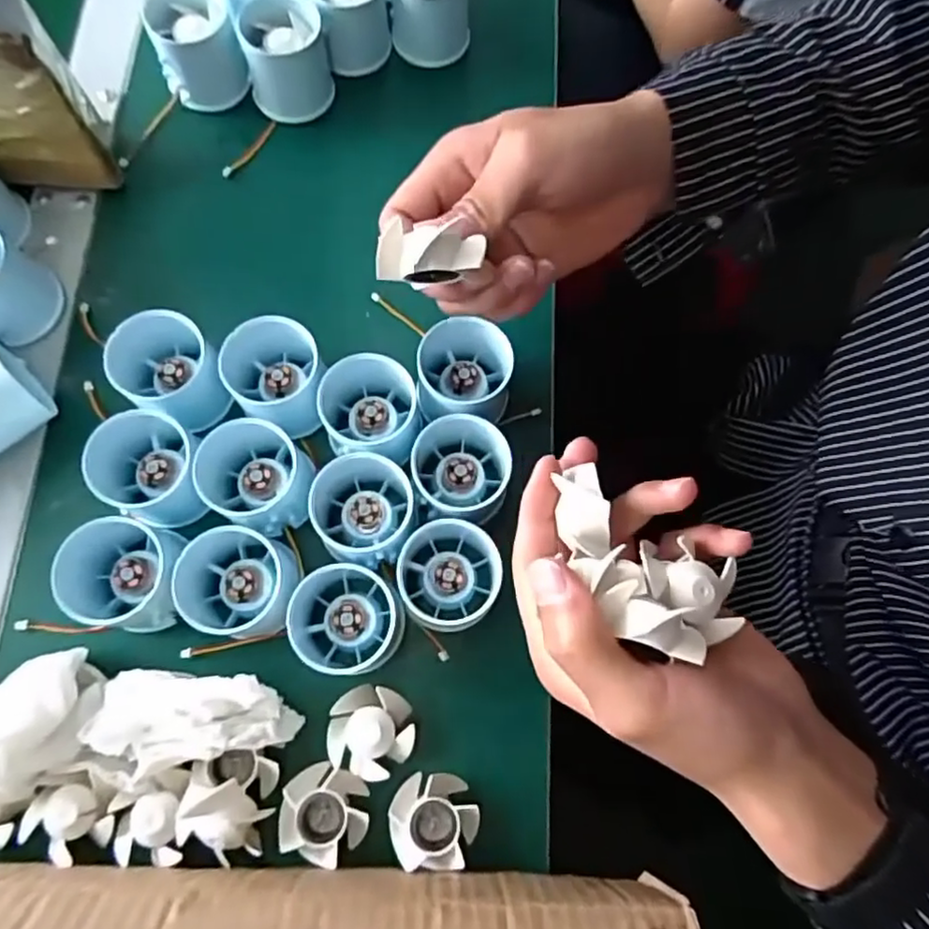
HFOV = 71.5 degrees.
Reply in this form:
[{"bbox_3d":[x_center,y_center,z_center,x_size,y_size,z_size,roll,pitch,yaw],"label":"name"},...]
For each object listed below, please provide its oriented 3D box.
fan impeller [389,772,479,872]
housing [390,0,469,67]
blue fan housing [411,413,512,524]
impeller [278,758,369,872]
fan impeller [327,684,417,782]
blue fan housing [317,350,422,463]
[{"bbox_3d":[-0.015,0.178,0.323,0.043,0.018,0.041,0,75,-2],"label":"fan impeller"},{"bbox_3d":[-0.022,-0.312,0.440,0.051,0.045,0.061,-1,75,-2],"label":"housing"},{"bbox_3d":[-0.003,0.001,0.352,0.054,0.045,0.051,0,75,-2],"label":"blue fan housing"},{"bbox_3d":[-0.069,0.172,0.320,0.042,0.018,0.041,0,75,-2],"label":"impeller"},{"bbox_3d":[-0.048,0.136,0.329,0.043,0.014,0.044,0,75,-2],"label":"fan impeller"},{"bbox_3d":[-0.054,-0.034,0.361,0.056,0.044,0.052,7,75,0],"label":"blue fan housing"}]

